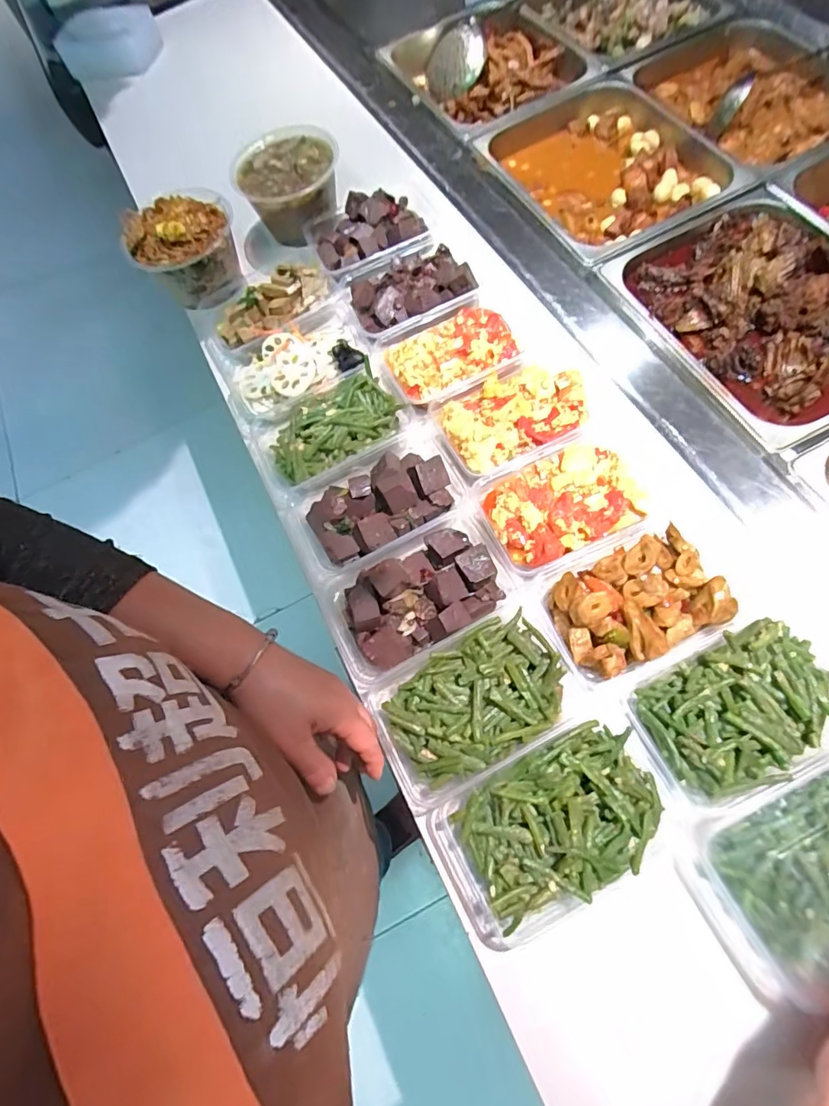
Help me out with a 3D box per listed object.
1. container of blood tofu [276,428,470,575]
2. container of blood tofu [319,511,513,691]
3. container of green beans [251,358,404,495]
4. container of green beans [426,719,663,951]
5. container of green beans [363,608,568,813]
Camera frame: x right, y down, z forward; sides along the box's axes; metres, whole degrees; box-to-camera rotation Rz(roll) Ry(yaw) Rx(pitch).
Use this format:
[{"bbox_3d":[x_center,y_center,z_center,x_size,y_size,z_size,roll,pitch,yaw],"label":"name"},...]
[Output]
[{"bbox_3d":[-0.042,-0.048,0.537,0.189,0.051,0.116,-29,66,-3],"label":"container of blood tofu"},{"bbox_3d":[0.000,0.038,0.488,0.175,0.054,0.118,-31,66,-4],"label":"container of blood tofu"},{"bbox_3d":[-0.095,-0.133,0.576,0.169,0.044,0.105,-25,67,-3],"label":"container of green beans"},{"bbox_3d":[0.105,0.218,0.410,0.184,0.054,0.111,-31,66,-4],"label":"container of green beans"},{"bbox_3d":[0.050,0.132,0.451,0.166,0.049,0.106,-28,66,-2],"label":"container of green beans"}]

